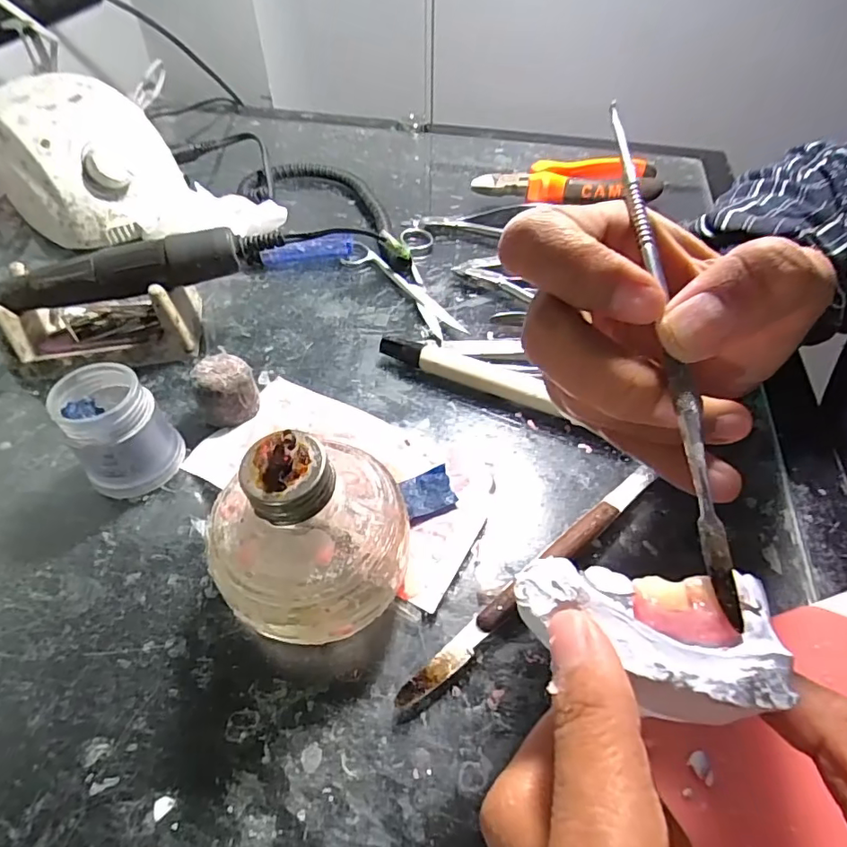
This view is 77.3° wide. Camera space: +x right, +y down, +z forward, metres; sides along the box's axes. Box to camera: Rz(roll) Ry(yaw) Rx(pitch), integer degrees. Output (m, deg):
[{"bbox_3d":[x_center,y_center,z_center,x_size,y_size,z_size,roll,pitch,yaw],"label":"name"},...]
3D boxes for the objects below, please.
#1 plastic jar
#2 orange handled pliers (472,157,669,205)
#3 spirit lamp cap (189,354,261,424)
[{"bbox_3d":[-0.141,0.003,0.248,0.039,0.052,0.038,0,49,0],"label":"plastic jar"},{"bbox_3d":[0.122,-0.196,0.439,0.156,0.026,0.051,-9,50,-8],"label":"orange handled pliers"},{"bbox_3d":[-0.102,-0.017,0.278,0.028,0.032,0.023,-21,53,-18],"label":"spirit lamp cap"}]

